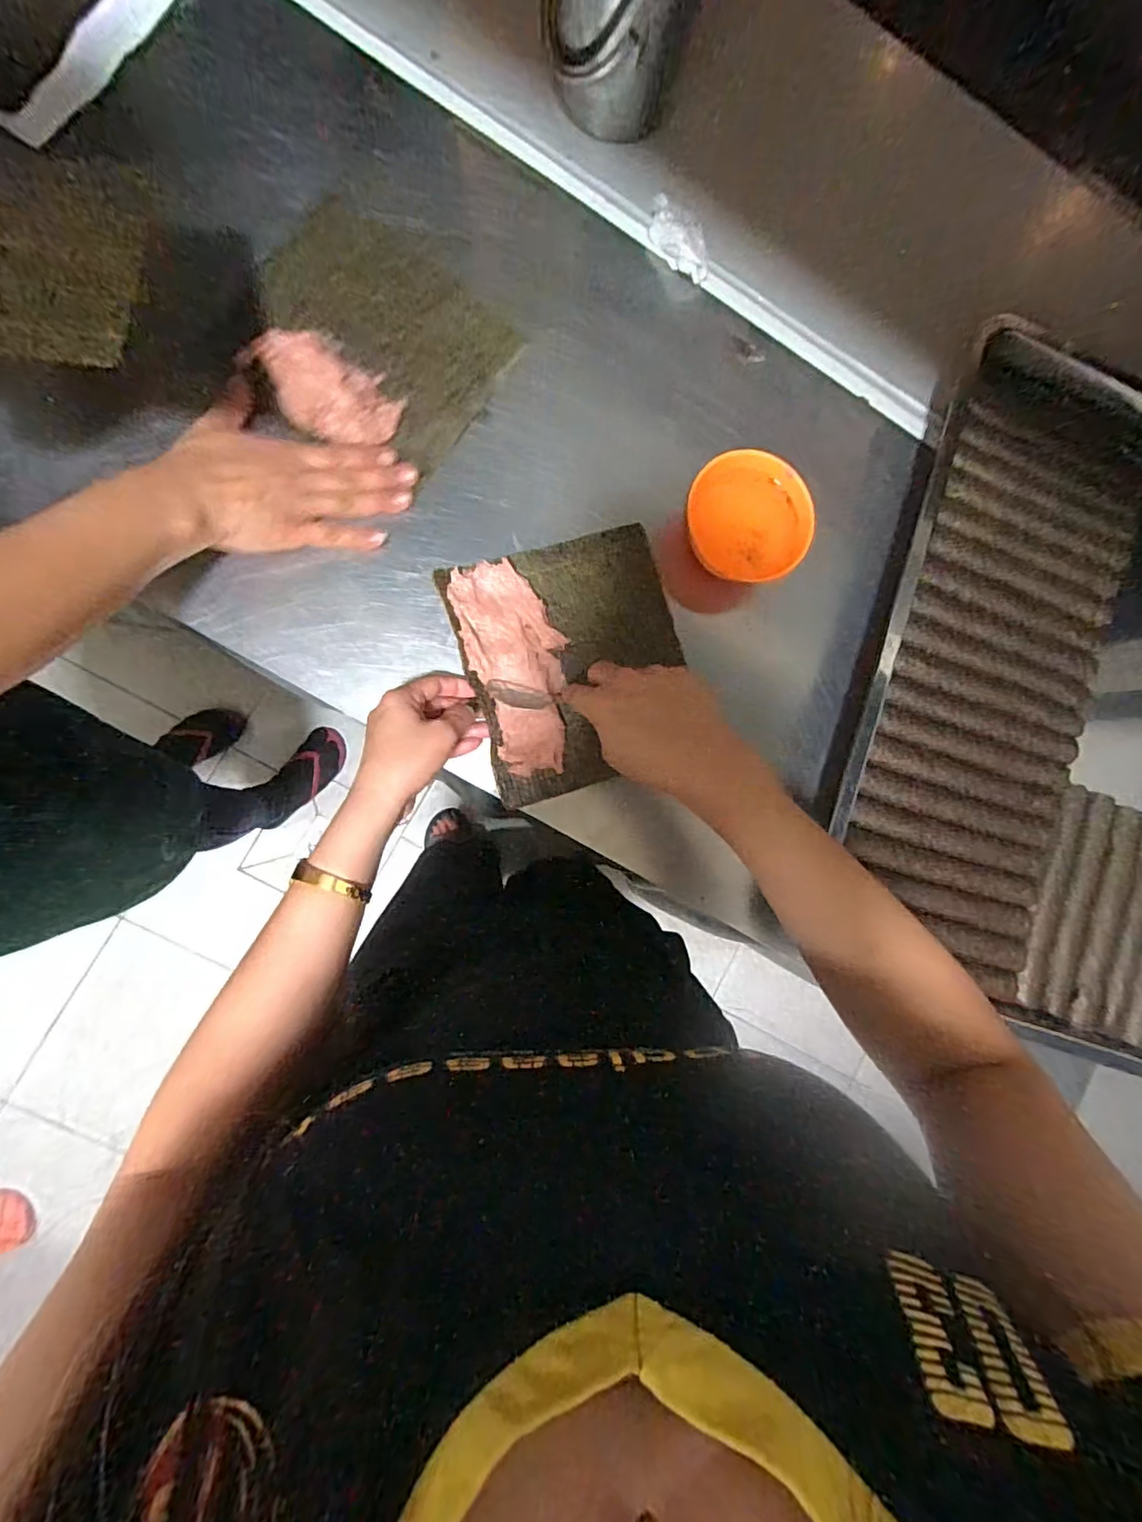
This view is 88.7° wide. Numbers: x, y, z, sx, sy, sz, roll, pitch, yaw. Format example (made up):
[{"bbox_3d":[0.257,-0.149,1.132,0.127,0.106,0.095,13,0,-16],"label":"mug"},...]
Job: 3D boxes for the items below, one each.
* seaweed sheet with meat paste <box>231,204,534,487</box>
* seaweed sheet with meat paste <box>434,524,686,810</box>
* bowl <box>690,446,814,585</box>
[{"bbox_3d":[-0.156,-0.345,0.466,0.190,0.039,0.193,31,82,-4],"label":"seaweed sheet with meat paste"},{"bbox_3d":[0.005,-0.082,0.487,0.179,0.023,0.199,-17,89,-13],"label":"seaweed sheet with meat paste"},{"bbox_3d":[0.150,-0.202,0.496,0.103,0.043,0.096,1,85,-7],"label":"bowl"}]

